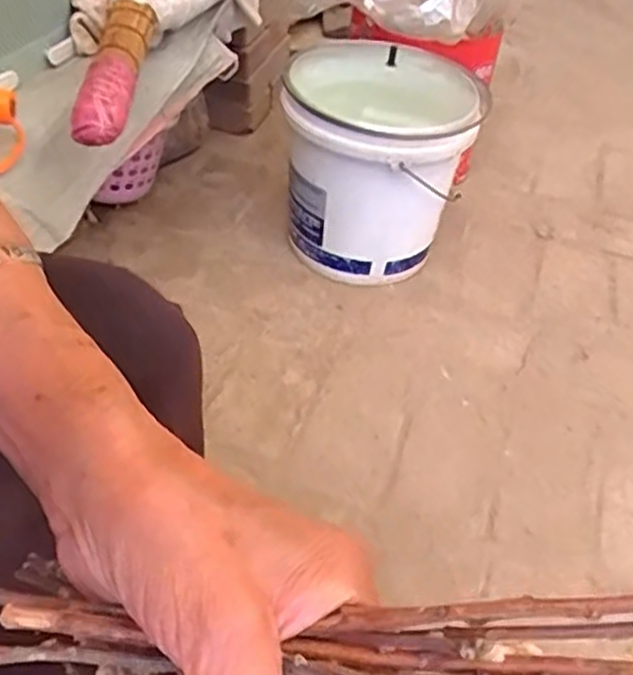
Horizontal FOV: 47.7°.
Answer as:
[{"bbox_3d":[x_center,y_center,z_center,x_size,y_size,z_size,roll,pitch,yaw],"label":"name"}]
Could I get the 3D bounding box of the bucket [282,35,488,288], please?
[{"bbox_3d":[0.084,-0.239,1.042,0.261,0.276,0.227,9,44,4],"label":"bucket"}]

